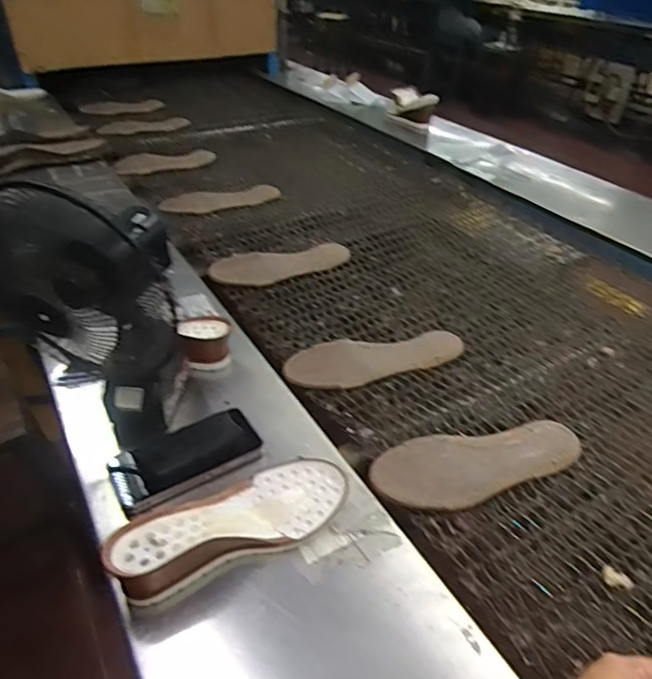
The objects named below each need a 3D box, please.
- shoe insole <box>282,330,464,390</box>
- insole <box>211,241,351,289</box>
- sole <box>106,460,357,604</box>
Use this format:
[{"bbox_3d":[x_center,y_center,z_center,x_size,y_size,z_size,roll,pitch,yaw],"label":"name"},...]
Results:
[{"bbox_3d":[0.074,0.029,0.805,0.264,0.015,0.101,-7,39,-9],"label":"shoe insole"},{"bbox_3d":[-0.081,-0.145,1.040,0.264,0.018,0.112,-11,40,-14],"label":"insole"},{"bbox_3d":[-0.085,0.174,0.528,0.224,0.058,0.089,-24,44,-30],"label":"sole"}]

